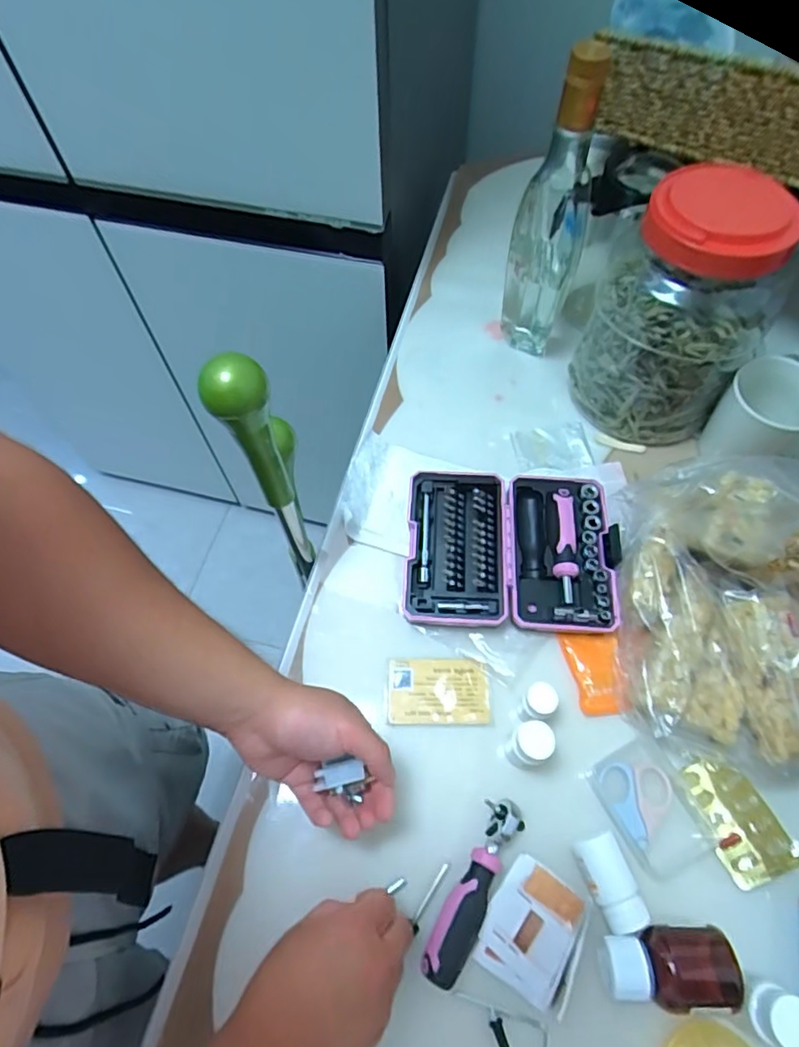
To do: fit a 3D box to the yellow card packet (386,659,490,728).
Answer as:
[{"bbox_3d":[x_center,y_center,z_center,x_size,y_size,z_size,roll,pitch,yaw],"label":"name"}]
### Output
[{"bbox_3d":[0.033,0.143,0.486,0.084,0.006,0.055,-2,62,2],"label":"yellow card packet"}]

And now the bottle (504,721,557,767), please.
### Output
[{"bbox_3d":[0.101,0.173,0.445,0.027,0.062,0.028,0,62,0],"label":"bottle"}]

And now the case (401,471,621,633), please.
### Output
[{"bbox_3d":[0.101,0.022,0.526,0.185,0.027,0.148,2,62,2],"label":"case"}]

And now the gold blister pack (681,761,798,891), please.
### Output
[{"bbox_3d":[0.251,0.222,0.429,0.052,0.012,0.083,-43,52,21],"label":"gold blister pack"}]

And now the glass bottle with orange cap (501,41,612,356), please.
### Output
[{"bbox_3d":[0.149,-0.299,0.558,0.068,0.288,0.070,14,63,8],"label":"glass bottle with orange cap"}]

